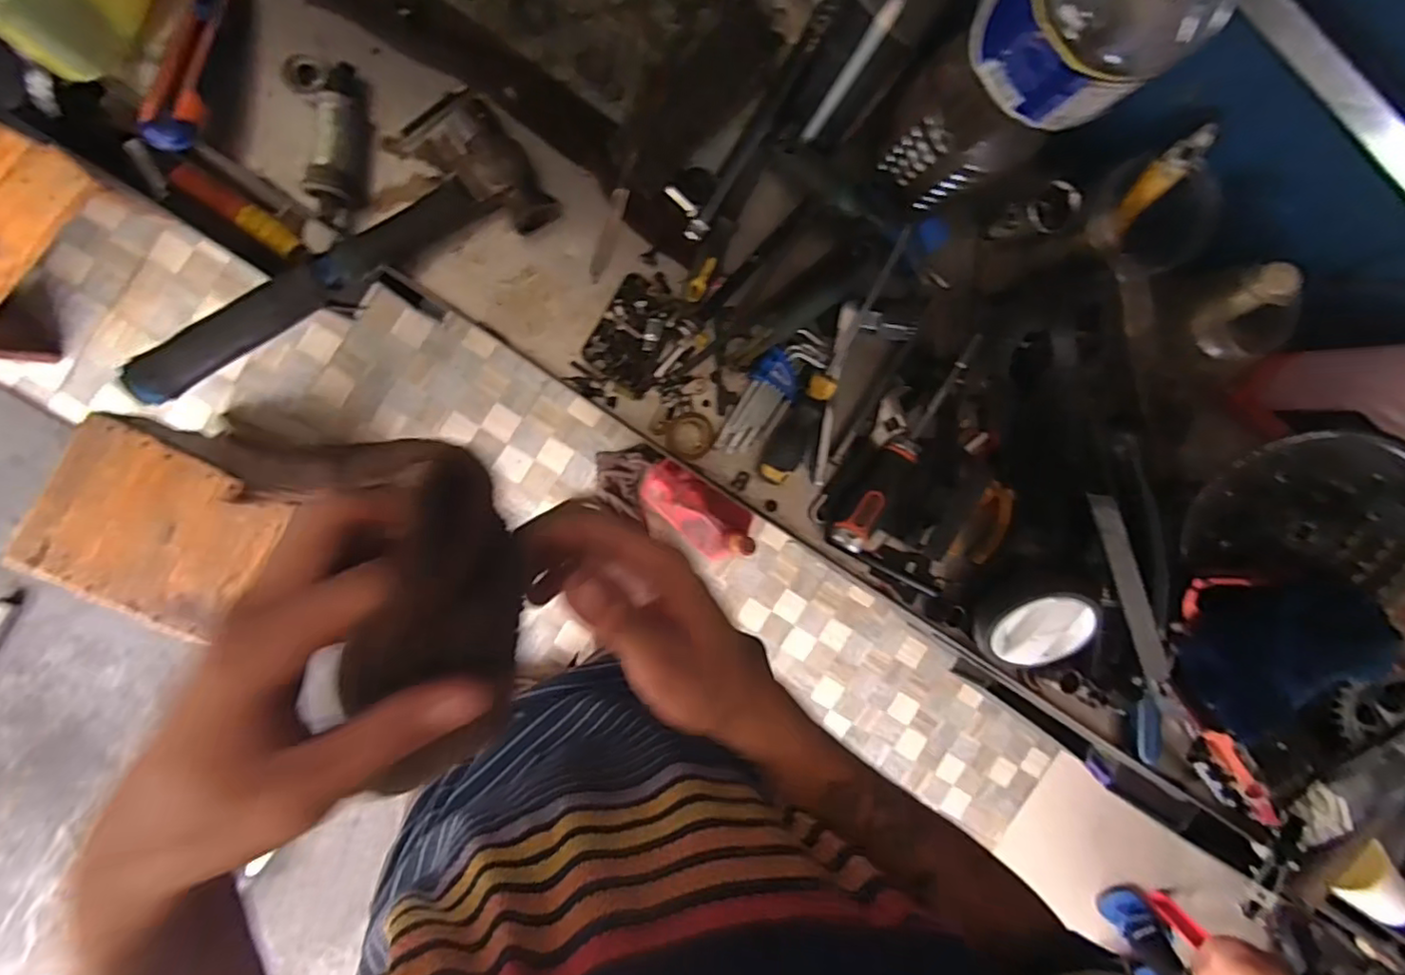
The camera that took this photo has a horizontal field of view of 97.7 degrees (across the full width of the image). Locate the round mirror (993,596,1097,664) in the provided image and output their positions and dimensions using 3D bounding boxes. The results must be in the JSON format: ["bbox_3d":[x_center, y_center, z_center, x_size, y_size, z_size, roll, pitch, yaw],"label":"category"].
[{"bbox_3d":[0.314,0.134,0.566,0.071,0.013,0.089,40,117,-16],"label":"round mirror"}]

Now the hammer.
[{"bbox_3d":[-0.294,-0.192,0.478,0.341,0.046,0.114,-29,99,-4],"label":"hammer"}]

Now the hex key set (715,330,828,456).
[{"bbox_3d":[0.059,-0.085,0.544,0.050,0.022,0.125,37,90,-10],"label":"hex key set"}]

